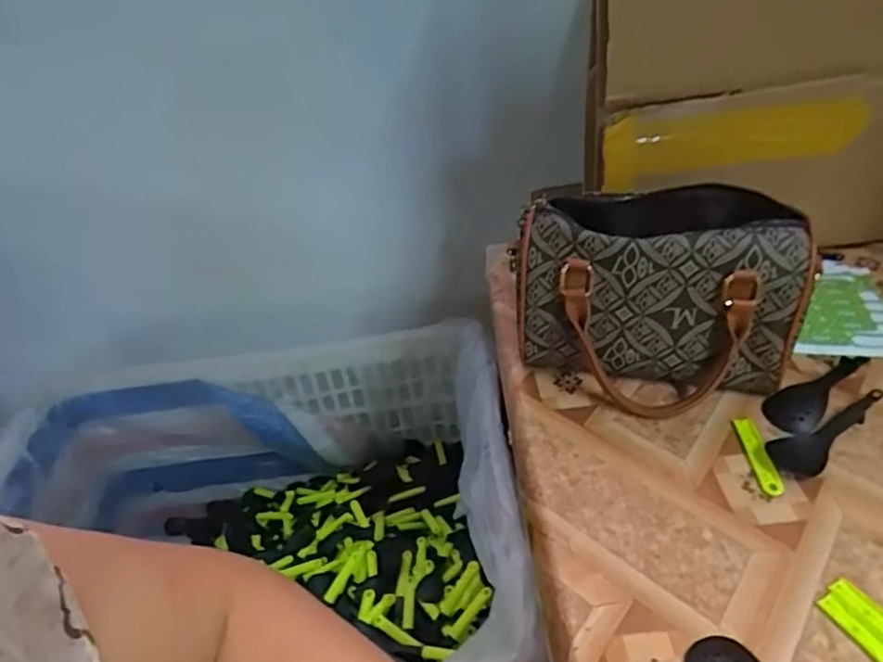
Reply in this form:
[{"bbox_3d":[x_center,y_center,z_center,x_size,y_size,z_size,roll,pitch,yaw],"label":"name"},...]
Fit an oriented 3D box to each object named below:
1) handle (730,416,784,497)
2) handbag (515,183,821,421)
[{"bbox_3d":[0.253,0.099,0.493,0.017,0.005,0.073,-5,38,4],"label":"handle"},{"bbox_3d":[0.179,-0.021,0.528,0.220,0.164,0.103,-5,38,3],"label":"handbag"}]

